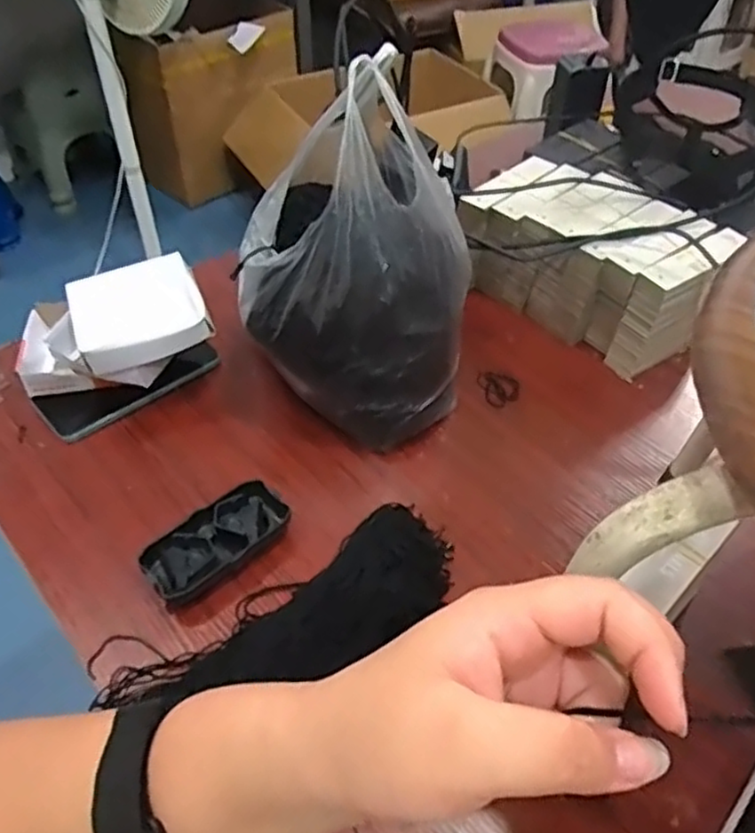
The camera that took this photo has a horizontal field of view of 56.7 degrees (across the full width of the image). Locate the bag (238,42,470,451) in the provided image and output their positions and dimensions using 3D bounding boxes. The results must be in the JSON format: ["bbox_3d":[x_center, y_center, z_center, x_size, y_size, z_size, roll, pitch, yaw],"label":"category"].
[{"bbox_3d":[-0.007,-0.116,0.568,0.166,0.264,0.161,17,50,13],"label":"bag"}]

